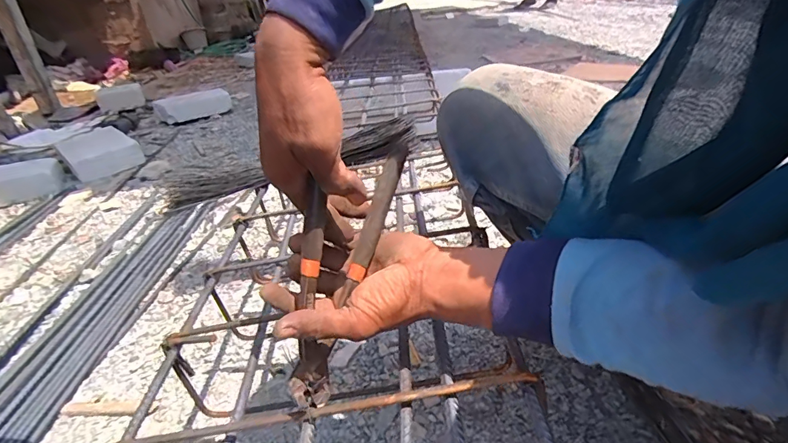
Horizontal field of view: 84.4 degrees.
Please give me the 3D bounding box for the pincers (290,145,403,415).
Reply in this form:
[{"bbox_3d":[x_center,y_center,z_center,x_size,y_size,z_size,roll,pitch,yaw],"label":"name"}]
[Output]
[{"bbox_3d":[-0.045,0.028,0.330,0.023,0.083,0.215,12,75,28],"label":"pincers"}]

